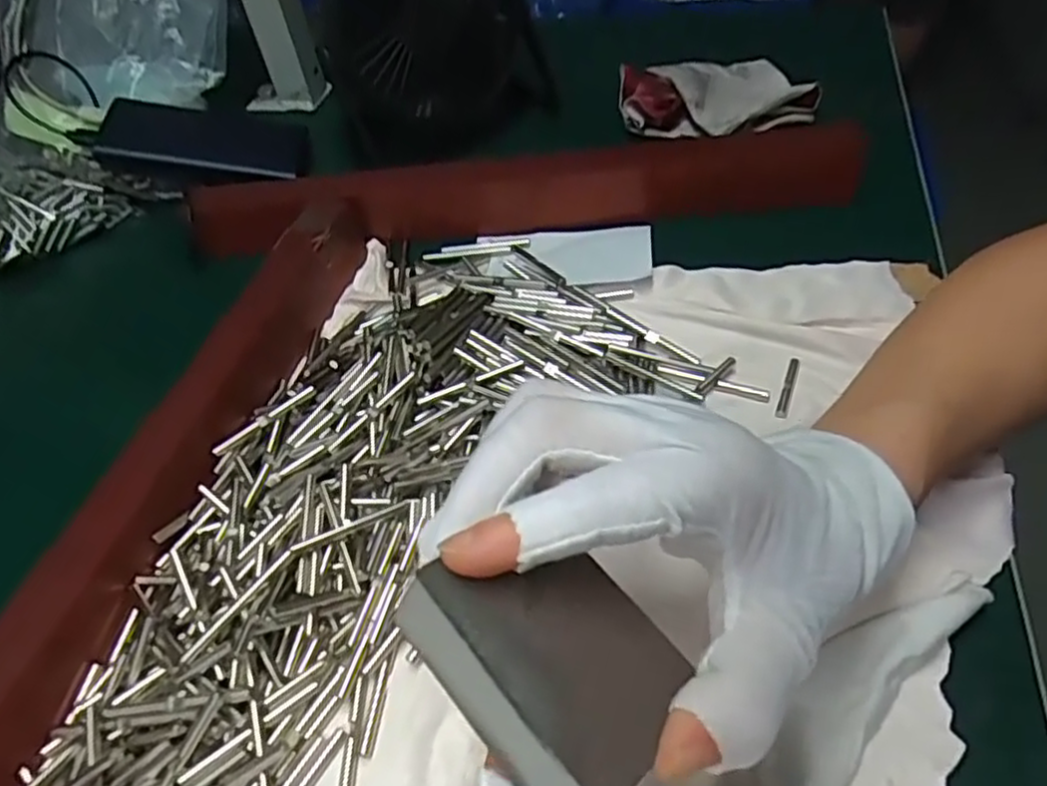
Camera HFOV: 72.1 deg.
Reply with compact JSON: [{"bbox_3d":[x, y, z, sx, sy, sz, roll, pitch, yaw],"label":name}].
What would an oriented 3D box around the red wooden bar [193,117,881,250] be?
[{"bbox_3d":[-0.005,-0.125,0.429,0.390,0.040,0.034,-4,49,2],"label":"red wooden bar"}]

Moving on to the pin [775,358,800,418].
[{"bbox_3d":[0.125,-0.003,0.338,0.005,0.004,0.036,16,53,19],"label":"pin"}]

